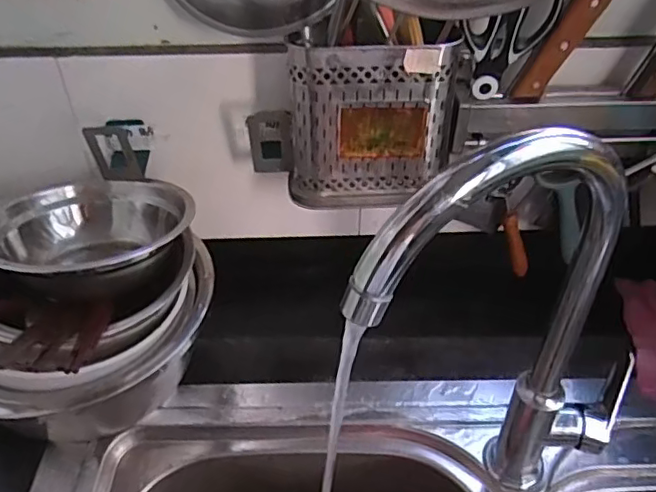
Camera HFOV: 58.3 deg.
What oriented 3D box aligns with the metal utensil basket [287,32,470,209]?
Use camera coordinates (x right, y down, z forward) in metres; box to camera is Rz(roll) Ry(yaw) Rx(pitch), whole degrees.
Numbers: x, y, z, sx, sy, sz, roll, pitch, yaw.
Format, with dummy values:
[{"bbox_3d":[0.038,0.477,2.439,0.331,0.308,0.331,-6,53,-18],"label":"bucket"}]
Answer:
[{"bbox_3d":[0.047,-0.122,0.556,0.158,0.150,0.085,4,42,4],"label":"metal utensil basket"}]

